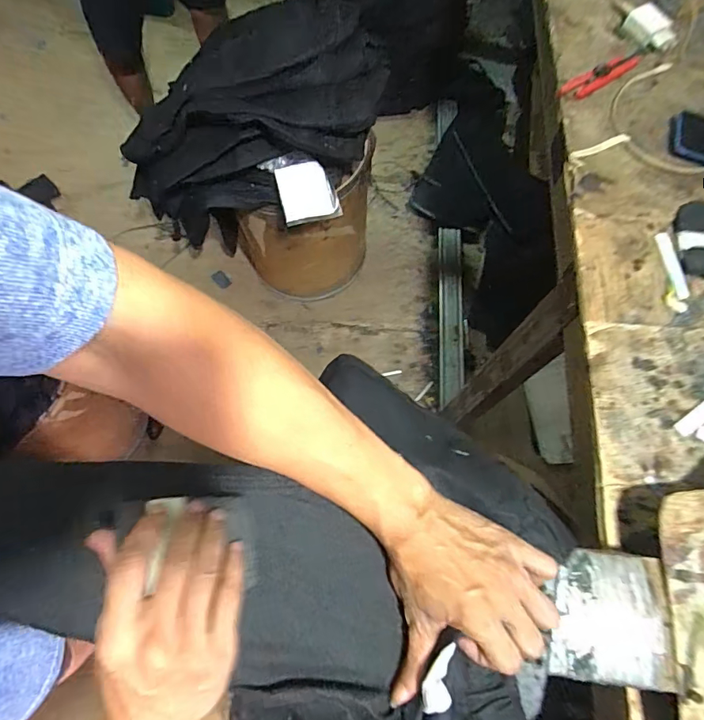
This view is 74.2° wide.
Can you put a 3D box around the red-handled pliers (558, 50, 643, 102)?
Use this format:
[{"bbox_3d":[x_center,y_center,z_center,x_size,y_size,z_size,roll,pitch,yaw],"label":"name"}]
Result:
[{"bbox_3d":[0.354,-0.401,0.652,0.152,0.012,0.030,-34,75,-13],"label":"red-handled pliers"}]

